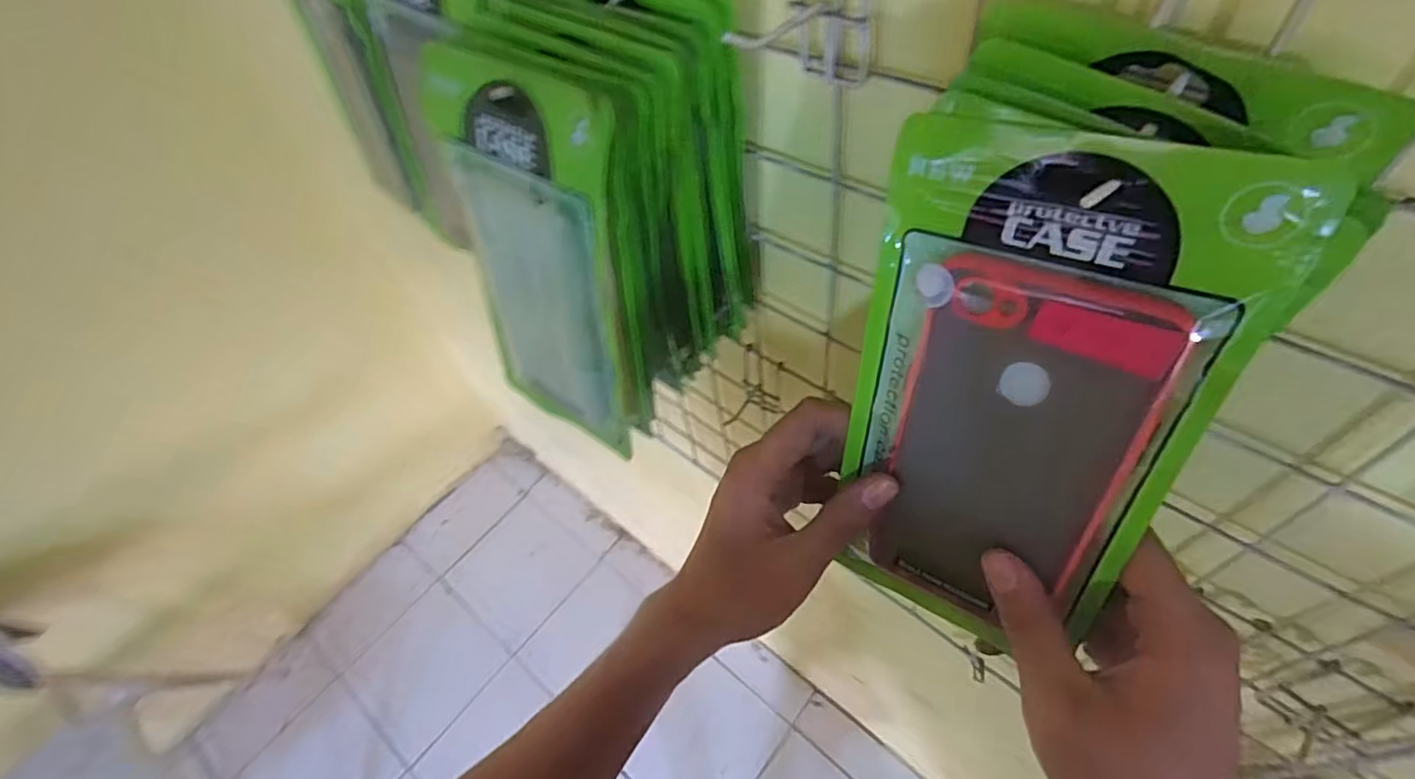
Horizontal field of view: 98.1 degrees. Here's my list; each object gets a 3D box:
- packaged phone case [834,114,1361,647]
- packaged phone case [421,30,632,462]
[{"bbox_3d":[0.108,0.015,0.228,0.112,0.204,0.007,22,39,29],"label":"packaged phone case"},{"bbox_3d":[-0.085,-0.055,0.318,0.101,0.205,0.016,24,48,22],"label":"packaged phone case"}]

